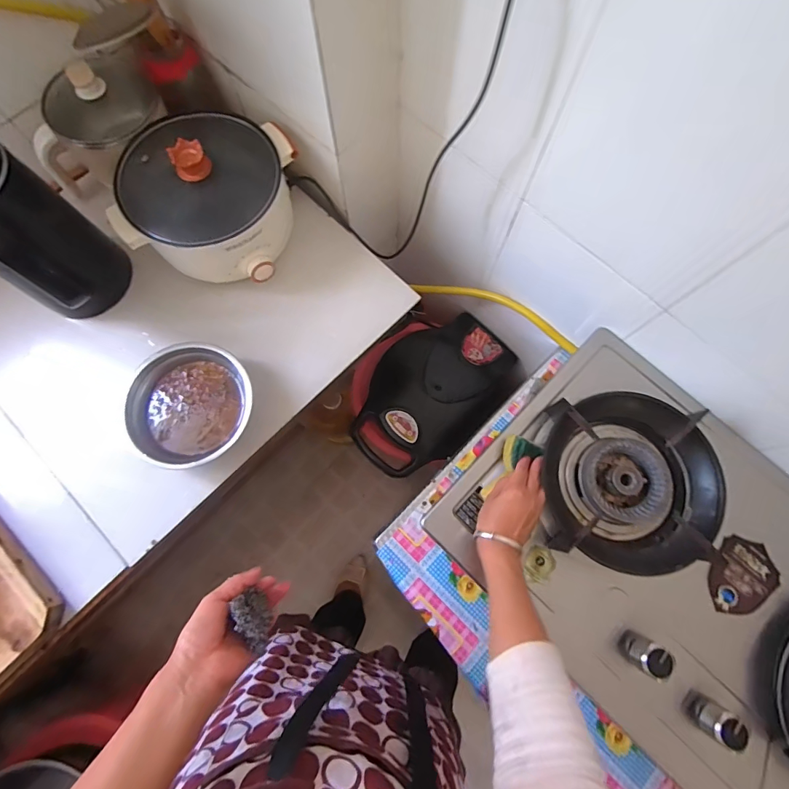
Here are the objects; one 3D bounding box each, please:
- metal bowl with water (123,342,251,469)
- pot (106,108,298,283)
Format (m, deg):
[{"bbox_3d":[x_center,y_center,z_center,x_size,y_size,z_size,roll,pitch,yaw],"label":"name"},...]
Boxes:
[{"bbox_3d":[-0.301,0.021,0.627,0.176,0.074,0.180,0,76,0],"label":"metal bowl with water"},{"bbox_3d":[-0.282,-0.303,0.651,0.226,0.173,0.214,0,76,0],"label":"pot"}]

